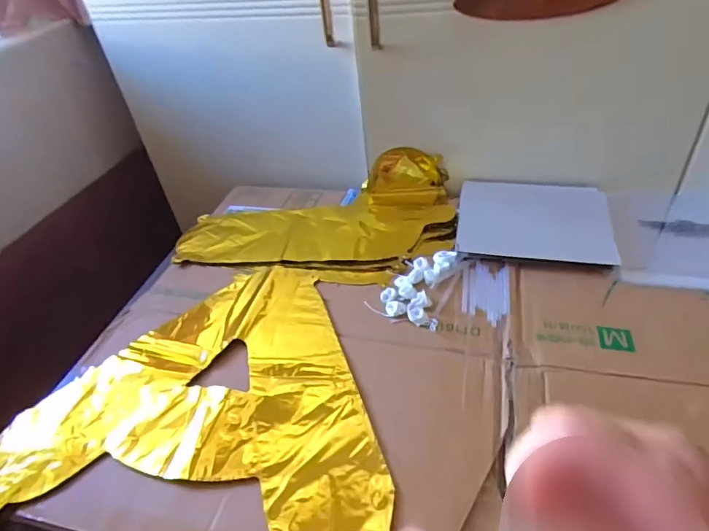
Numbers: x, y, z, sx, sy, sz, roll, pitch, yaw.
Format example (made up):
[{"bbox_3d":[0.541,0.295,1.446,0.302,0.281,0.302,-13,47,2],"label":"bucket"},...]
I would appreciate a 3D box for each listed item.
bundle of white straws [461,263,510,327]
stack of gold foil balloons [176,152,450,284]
[{"bbox_3d":[0.162,0.030,0.580,0.056,0.004,0.102,4,42,12],"label":"bundle of white straws"},{"bbox_3d":[-0.058,-0.073,0.698,0.404,0.065,0.244,1,41,9],"label":"stack of gold foil balloons"}]

